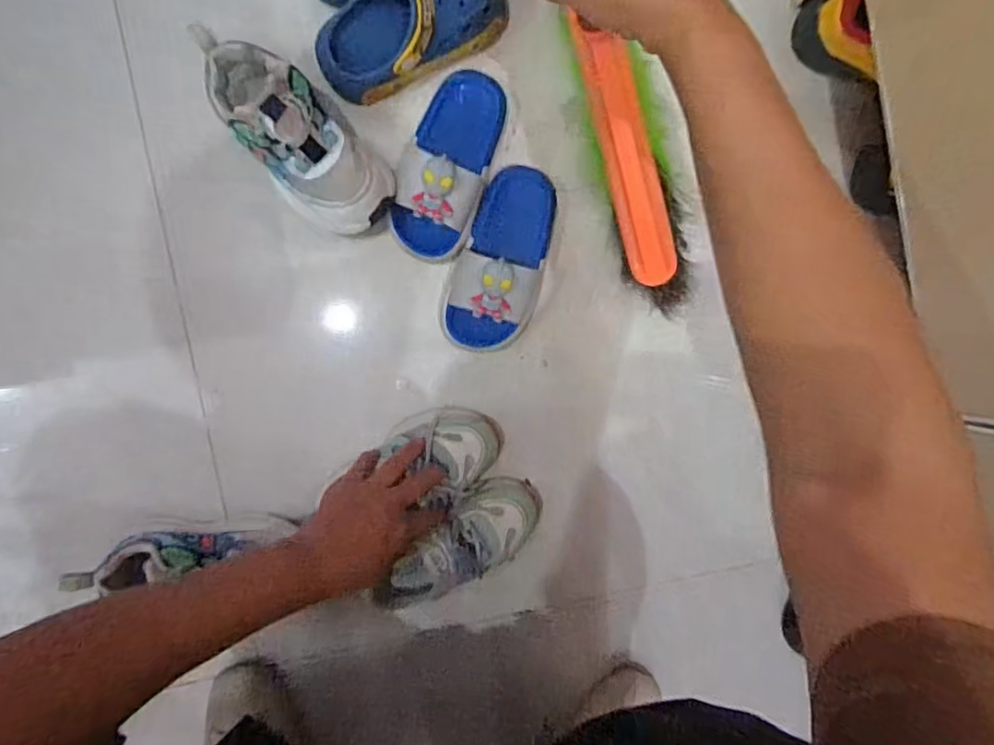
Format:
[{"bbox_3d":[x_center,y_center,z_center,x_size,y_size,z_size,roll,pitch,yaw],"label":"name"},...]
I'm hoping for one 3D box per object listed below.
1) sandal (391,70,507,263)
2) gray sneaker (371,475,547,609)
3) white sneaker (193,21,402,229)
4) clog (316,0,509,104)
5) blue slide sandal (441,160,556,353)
[{"bbox_3d":[-0.045,-0.190,0.543,0.075,0.052,0.168,18,92,-5],"label":"sandal"},{"bbox_3d":[-0.034,0.164,0.542,0.169,0.082,0.078,-37,95,-7],"label":"gray sneaker"},{"bbox_3d":[-0.176,-0.206,0.518,0.088,0.081,0.194,-42,95,-1],"label":"white sneaker"},{"bbox_3d":[-0.075,-0.308,0.524,0.169,0.082,0.080,-23,95,-2],"label":"clog"},{"bbox_3d":[0.007,-0.105,0.546,0.084,0.050,0.171,17,92,-5],"label":"blue slide sandal"}]

